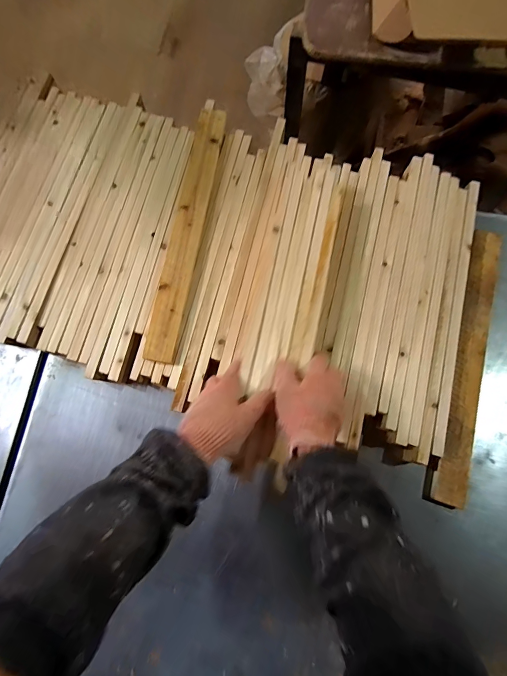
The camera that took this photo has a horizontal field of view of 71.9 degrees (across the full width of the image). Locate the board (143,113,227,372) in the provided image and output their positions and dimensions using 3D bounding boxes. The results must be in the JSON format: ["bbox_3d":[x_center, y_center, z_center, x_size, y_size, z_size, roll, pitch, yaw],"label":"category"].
[{"bbox_3d":[-0.118,-0.197,0.626,0.051,0.022,0.486,8,77,3],"label":"board"}]

